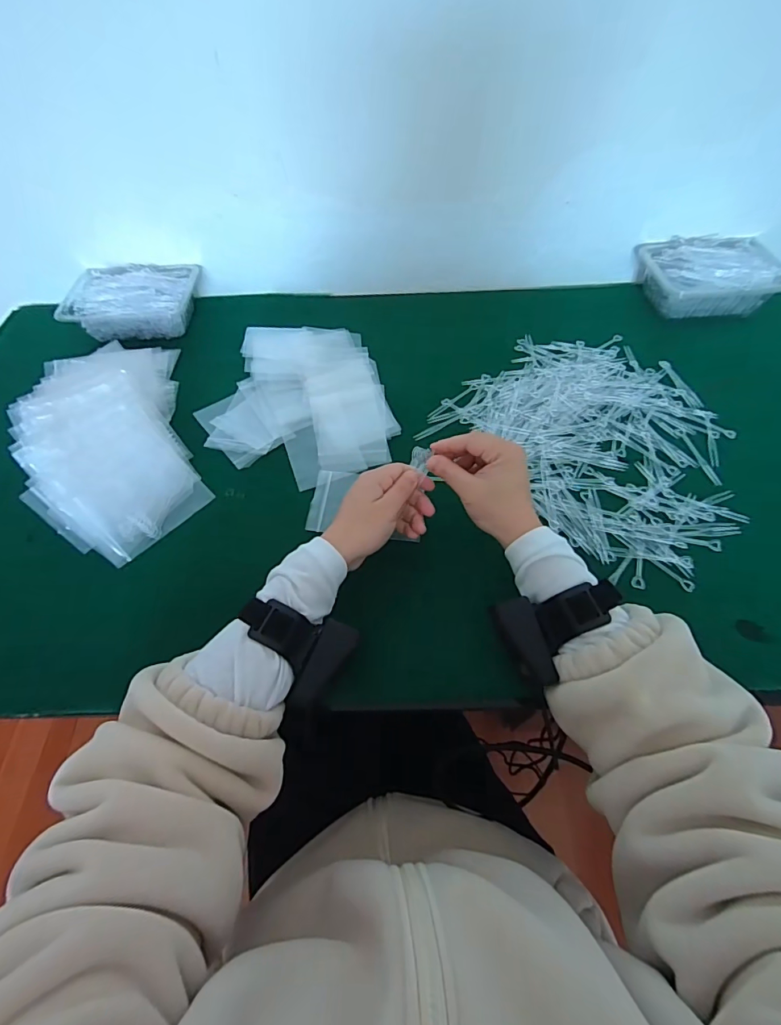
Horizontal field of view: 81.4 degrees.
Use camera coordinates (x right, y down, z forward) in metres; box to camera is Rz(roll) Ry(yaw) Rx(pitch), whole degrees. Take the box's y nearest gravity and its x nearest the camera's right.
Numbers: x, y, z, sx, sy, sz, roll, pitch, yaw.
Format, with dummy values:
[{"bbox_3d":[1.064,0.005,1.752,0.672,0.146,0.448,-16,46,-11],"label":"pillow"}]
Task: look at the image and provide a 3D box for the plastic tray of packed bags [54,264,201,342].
[{"bbox_3d":[-0.370,-0.304,0.670,0.173,0.071,0.117,-2,58,1],"label":"plastic tray of packed bags"}]

